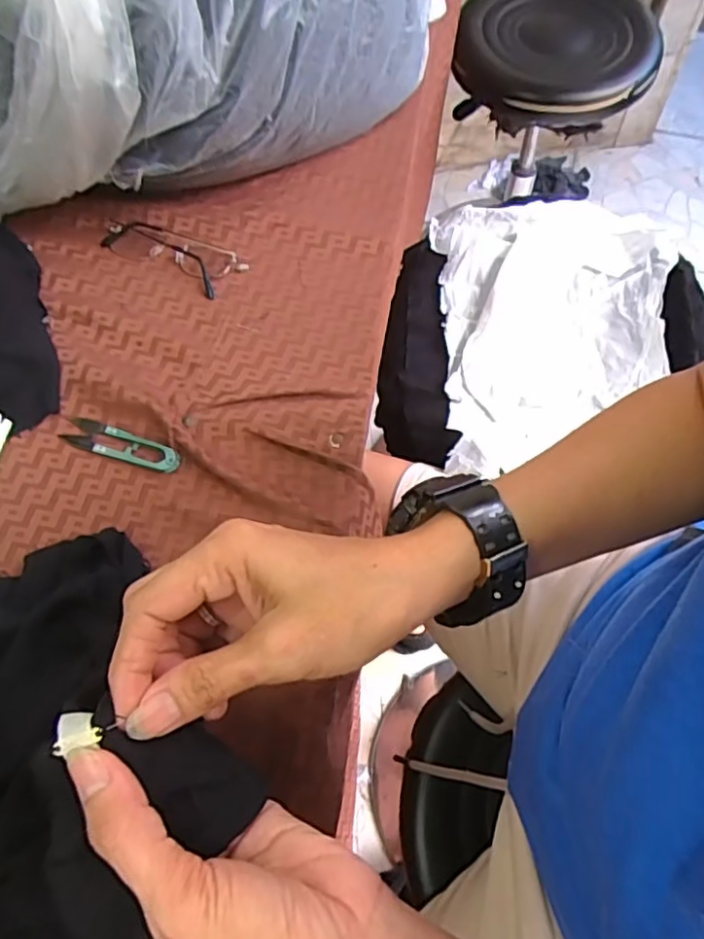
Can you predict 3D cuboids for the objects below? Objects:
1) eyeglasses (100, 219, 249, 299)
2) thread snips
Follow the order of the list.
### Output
[{"bbox_3d":[-0.165,-0.202,0.554,0.131,0.021,0.049,27,70,14],"label":"eyeglasses"},{"bbox_3d":[-0.182,-0.020,0.476,0.102,0.007,0.025,20,68,11],"label":"thread snips"}]

